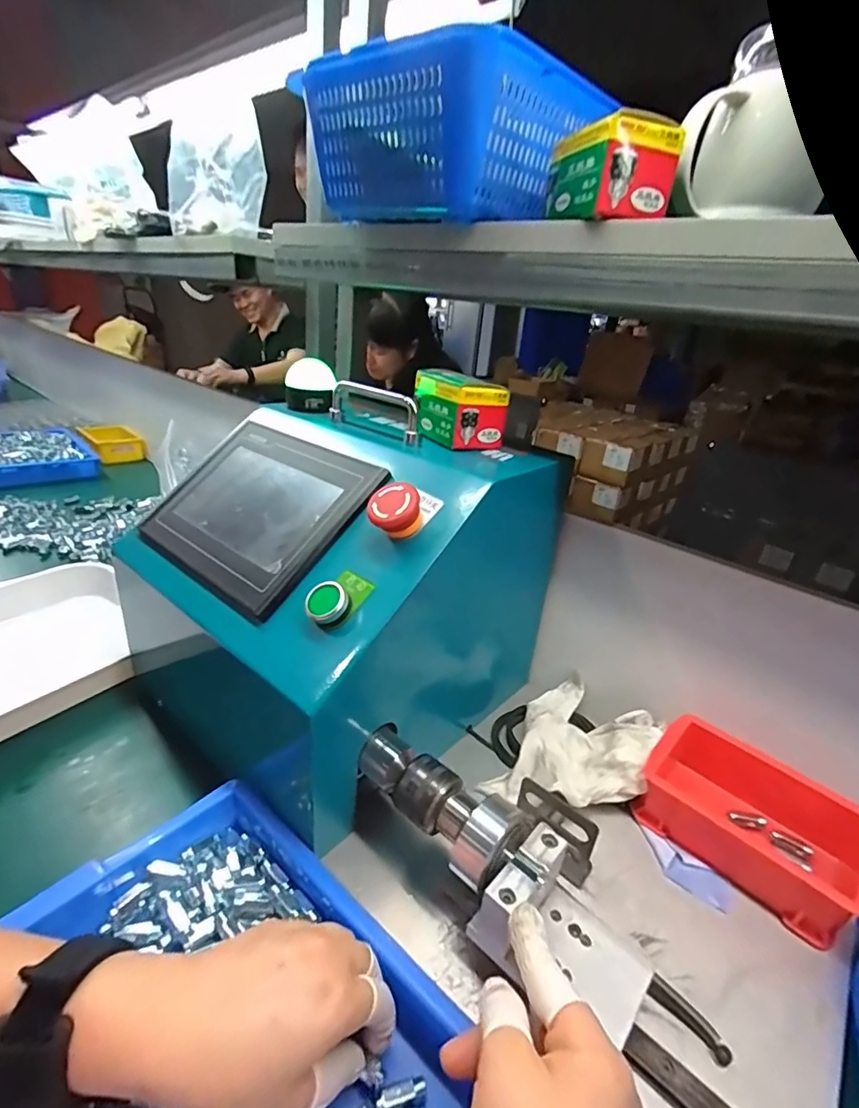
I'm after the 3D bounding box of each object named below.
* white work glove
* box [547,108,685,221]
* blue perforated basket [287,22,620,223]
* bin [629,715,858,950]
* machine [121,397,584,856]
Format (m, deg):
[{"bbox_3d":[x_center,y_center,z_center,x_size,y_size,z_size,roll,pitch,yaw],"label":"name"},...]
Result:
[{"bbox_3d":[0.136,0.168,0.466,0.114,0.054,0.148,19,29,26],"label":"white work glove"},{"bbox_3d":[0.119,-0.250,0.348,0.057,0.050,0.075,-2,27,-15],"label":"box"},{"bbox_3d":[0.001,-0.316,0.408,0.215,0.090,0.165,25,32,34],"label":"blue perforated basket"},{"bbox_3d":[0.249,0.207,0.404,0.151,0.060,0.095,25,32,35],"label":"bin"},{"bbox_3d":[-0.077,0.021,0.508,0.284,0.270,0.303,27,33,37],"label":"machine"}]

